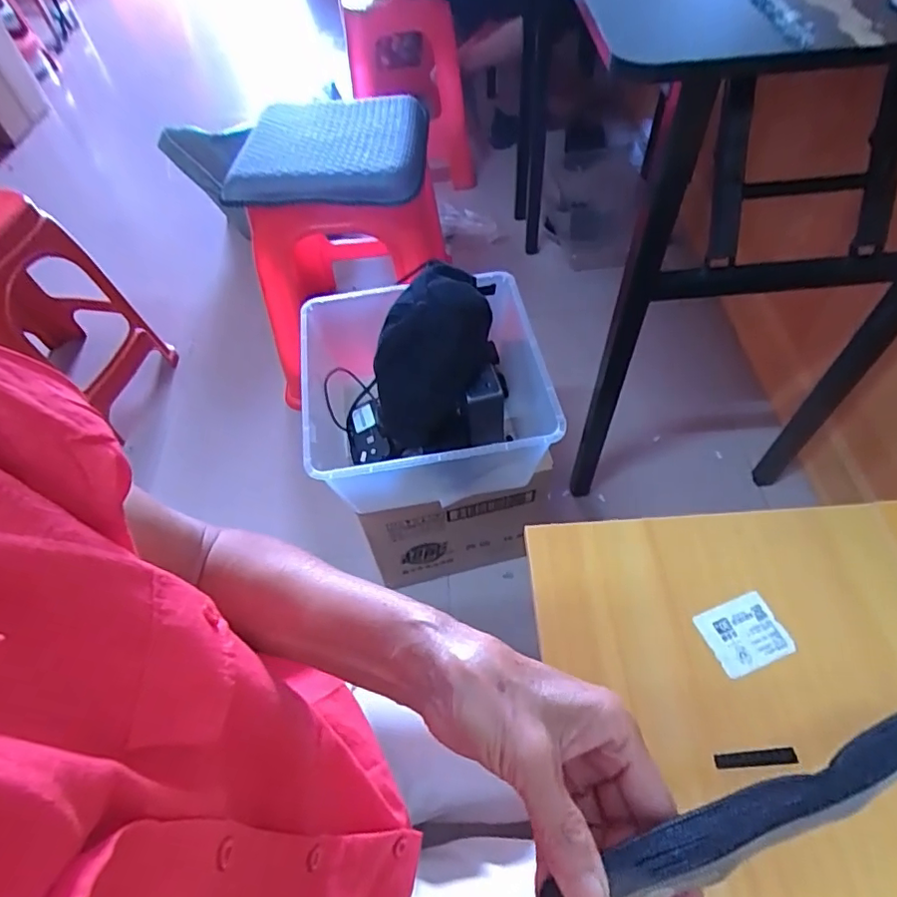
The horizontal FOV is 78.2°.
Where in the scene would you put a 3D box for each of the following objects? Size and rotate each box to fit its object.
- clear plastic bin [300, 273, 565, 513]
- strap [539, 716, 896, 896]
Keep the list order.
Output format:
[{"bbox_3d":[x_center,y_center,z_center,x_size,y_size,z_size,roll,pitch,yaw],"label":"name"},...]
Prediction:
[{"bbox_3d":[-0.026,-0.067,0.751,0.319,0.178,0.295,-9,56,-1],"label":"clear plastic bin"},{"bbox_3d":[0.128,0.141,0.214,0.194,0.014,0.021,-23,57,-3],"label":"strap"}]

